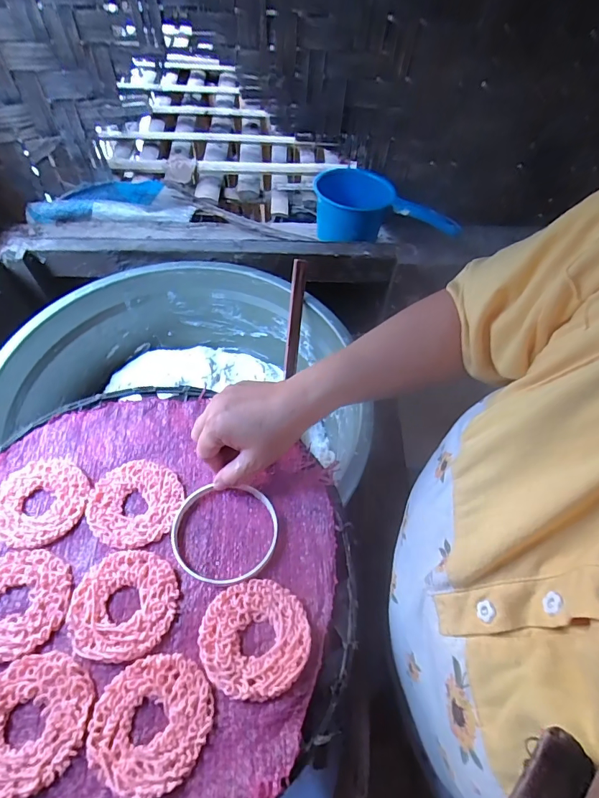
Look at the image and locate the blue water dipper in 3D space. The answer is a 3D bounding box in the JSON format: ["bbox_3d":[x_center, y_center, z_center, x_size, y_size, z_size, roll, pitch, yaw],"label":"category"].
[{"bbox_3d":[0.126,-0.286,0.662,0.209,0.091,0.111,6,58,2],"label":"blue water dipper"}]

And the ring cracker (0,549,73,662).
[{"bbox_3d":[-0.223,0.159,0.332,0.079,0.008,0.078,-2,55,-5],"label":"ring cracker"}]

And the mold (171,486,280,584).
[{"bbox_3d":[-0.064,0.114,0.365,0.091,0.010,0.082,-1,54,-4],"label":"mold"}]

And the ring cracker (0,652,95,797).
[{"bbox_3d":[-0.185,0.219,0.289,0.081,0.004,0.075,-15,57,-14],"label":"ring cracker"}]

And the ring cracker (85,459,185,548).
[{"bbox_3d":[-0.148,0.092,0.381,0.079,0.004,0.077,2,54,-2],"label":"ring cracker"}]

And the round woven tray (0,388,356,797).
[{"bbox_3d":[-0.132,0.142,0.344,0.342,0.018,0.325,2,54,-2],"label":"round woven tray"}]

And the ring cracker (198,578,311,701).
[{"bbox_3d":[-0.033,0.179,0.320,0.079,0.009,0.076,2,54,-2],"label":"ring cracker"}]

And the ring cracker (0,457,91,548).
[{"bbox_3d":[-0.232,0.090,0.377,0.082,0.005,0.079,2,54,-2],"label":"ring cracker"}]

